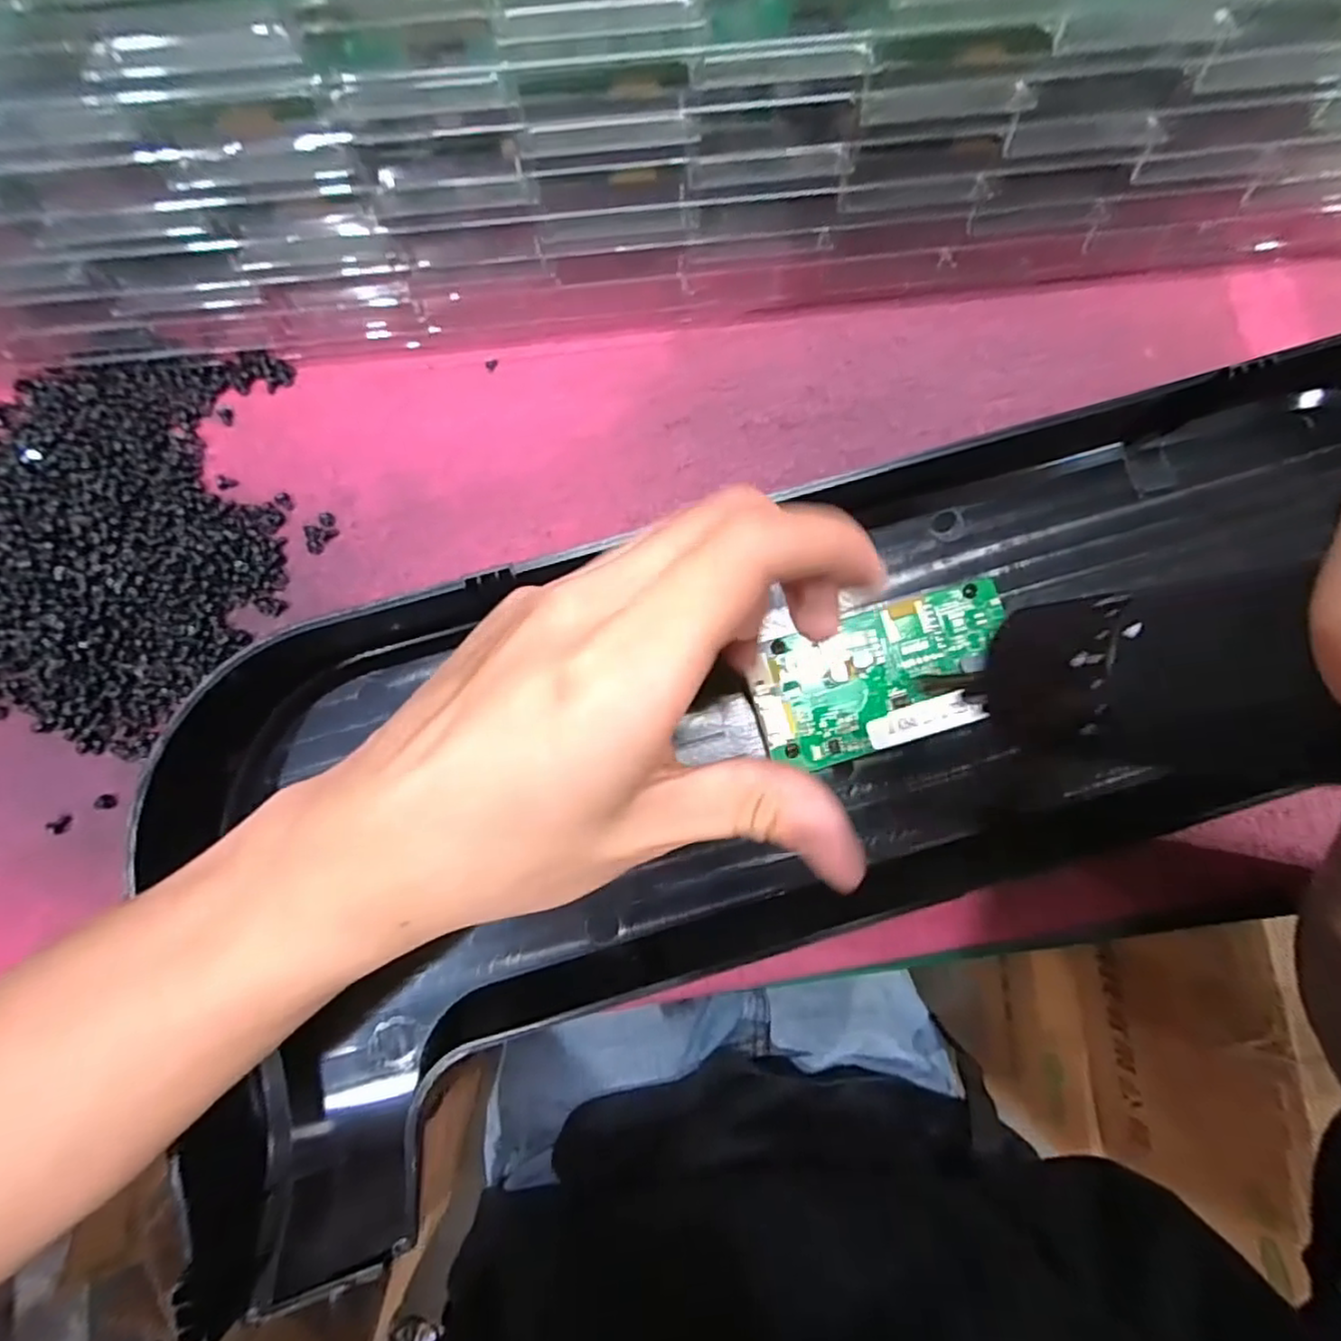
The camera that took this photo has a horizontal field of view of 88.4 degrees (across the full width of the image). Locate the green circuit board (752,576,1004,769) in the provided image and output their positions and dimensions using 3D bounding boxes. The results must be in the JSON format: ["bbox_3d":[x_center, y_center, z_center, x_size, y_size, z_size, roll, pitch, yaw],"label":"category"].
[{"bbox_3d":[0.075,0.002,0.244,0.091,0.013,0.048,-17,81,-3],"label":"green circuit board"}]

